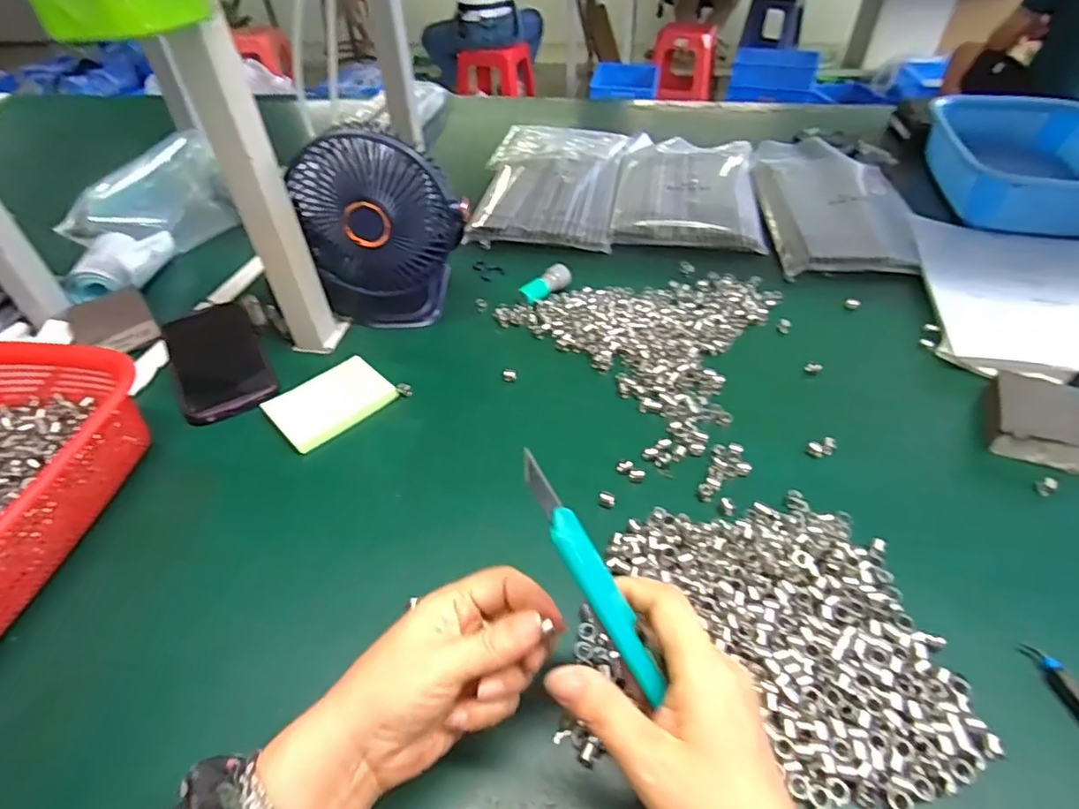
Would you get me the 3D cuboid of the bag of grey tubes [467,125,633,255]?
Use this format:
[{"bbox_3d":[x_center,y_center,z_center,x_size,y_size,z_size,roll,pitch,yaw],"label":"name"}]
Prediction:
[{"bbox_3d":[0.016,-0.319,0.796,0.192,0.034,0.329,6,44,9],"label":"bag of grey tubes"}]

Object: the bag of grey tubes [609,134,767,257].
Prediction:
[{"bbox_3d":[0.206,-0.308,0.795,0.183,0.018,0.320,6,44,9],"label":"bag of grey tubes"}]

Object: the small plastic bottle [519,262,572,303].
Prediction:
[{"bbox_3d":[0.007,-0.128,0.603,0.059,0.020,0.022,-35,52,-29],"label":"small plastic bottle"}]

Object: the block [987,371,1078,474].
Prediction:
[{"bbox_3d":[0.395,0.011,0.445,0.071,0.025,0.078,17,47,19],"label":"block"}]

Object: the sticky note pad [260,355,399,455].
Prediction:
[{"bbox_3d":[-0.181,-0.003,0.492,0.094,0.015,0.064,-34,52,-28],"label":"sticky note pad"}]

